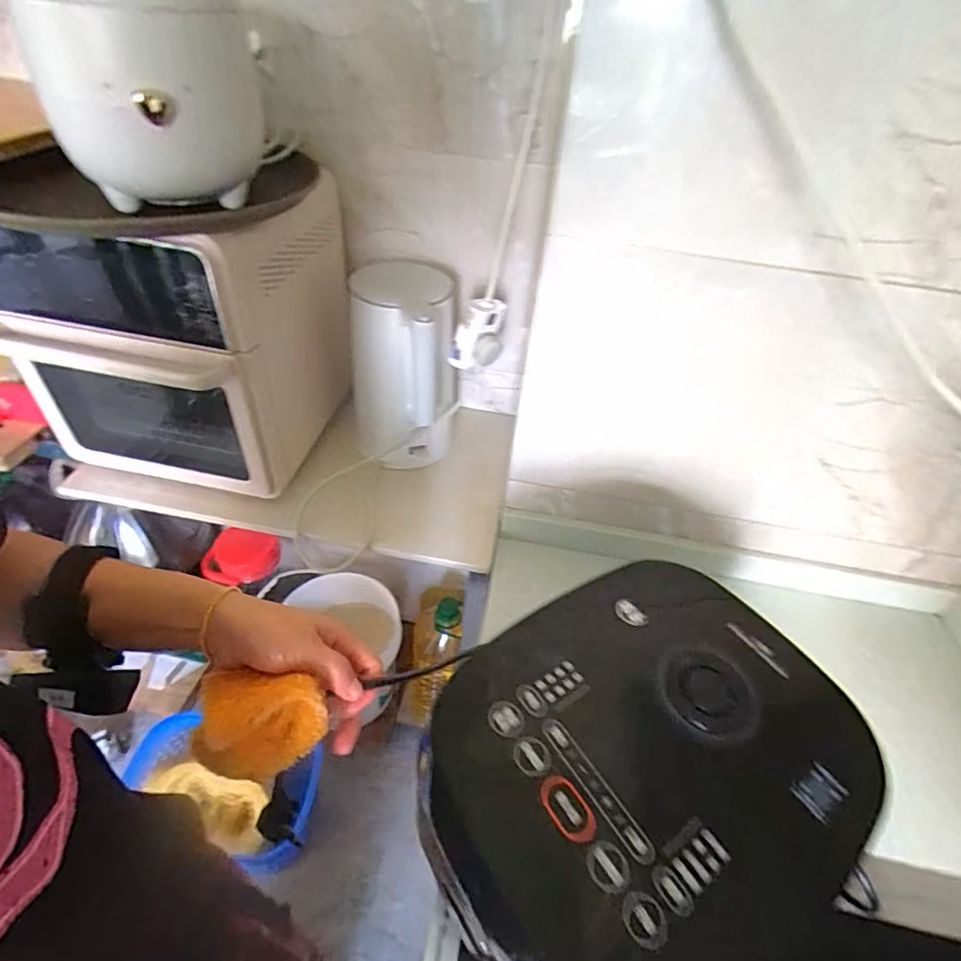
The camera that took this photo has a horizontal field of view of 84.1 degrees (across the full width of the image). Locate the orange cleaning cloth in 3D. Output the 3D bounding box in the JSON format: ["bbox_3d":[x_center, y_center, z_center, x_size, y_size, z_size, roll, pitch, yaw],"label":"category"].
[{"bbox_3d":[-0.138,0.156,0.344,0.094,0.063,0.035,-21,16,2],"label":"orange cleaning cloth"}]

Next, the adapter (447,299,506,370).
[{"bbox_3d":[-0.007,-0.189,0.694,0.052,0.101,0.036,13,31,-44],"label":"adapter"}]

